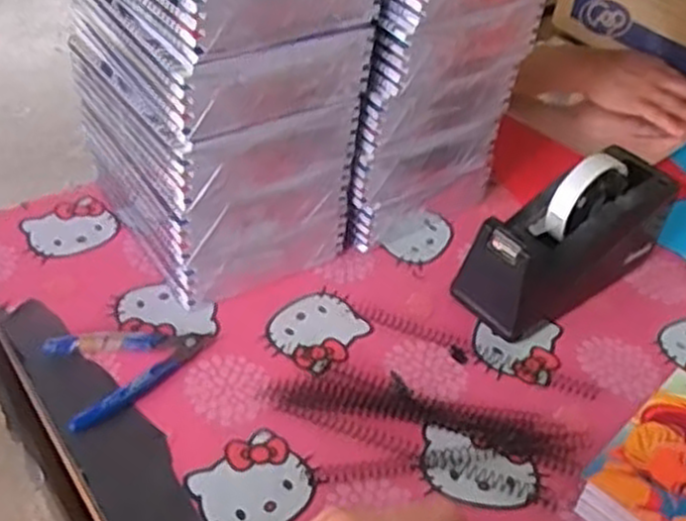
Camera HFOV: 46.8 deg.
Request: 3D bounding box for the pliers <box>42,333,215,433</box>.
[{"bbox_3d":[-0.154,0.077,0.591,0.114,0.014,0.077,-15,47,-22],"label":"pliers"}]

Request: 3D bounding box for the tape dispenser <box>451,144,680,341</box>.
[{"bbox_3d":[0.197,-0.021,0.681,0.208,0.111,0.072,-23,50,-29],"label":"tape dispenser"}]

